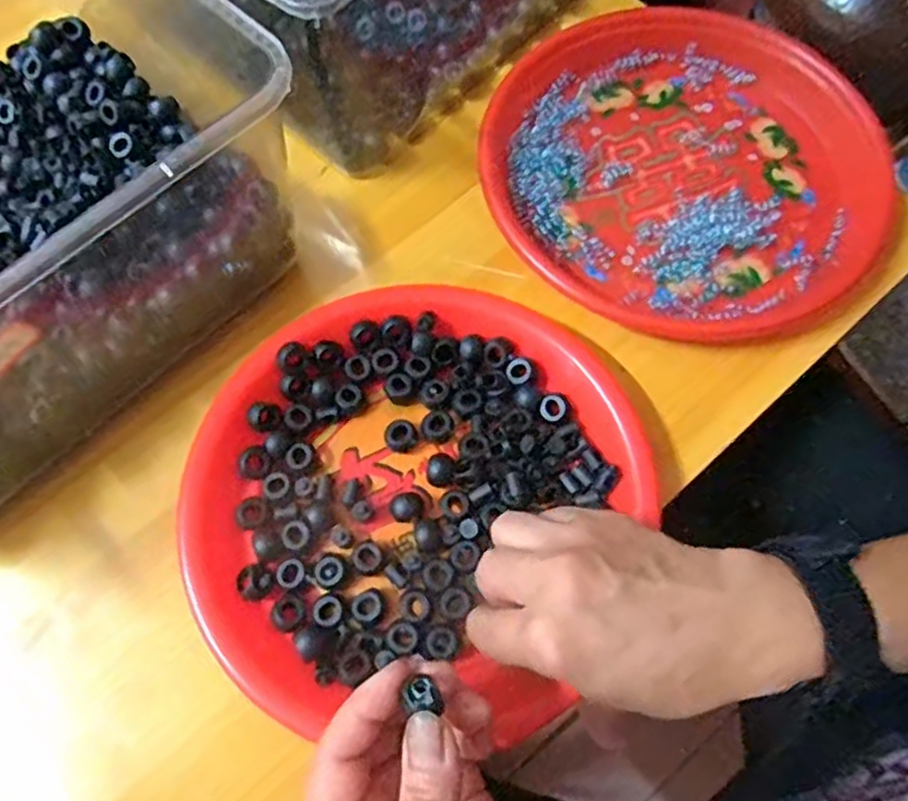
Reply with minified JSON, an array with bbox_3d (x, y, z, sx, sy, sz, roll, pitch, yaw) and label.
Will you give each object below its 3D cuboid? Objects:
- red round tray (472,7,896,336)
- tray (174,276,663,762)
[{"bbox_3d":[0.136,-0.143,0.418,0.231,0.026,0.224,0,68,1],"label":"red round tray"},{"bbox_3d":[-0.021,0.045,0.349,0.210,0.023,0.226,0,68,1],"label":"tray"}]

